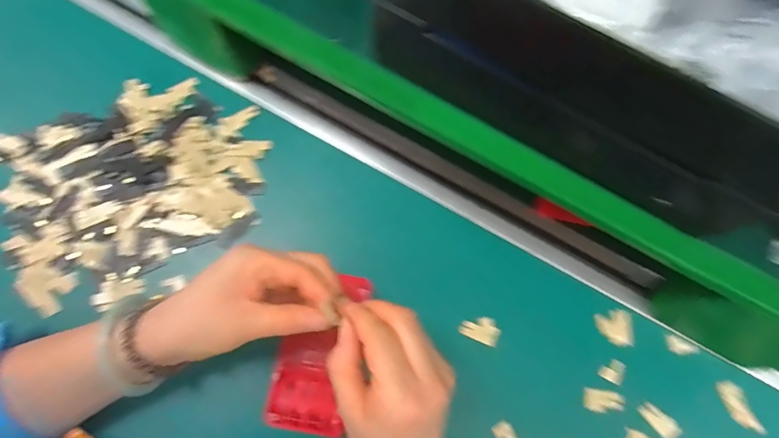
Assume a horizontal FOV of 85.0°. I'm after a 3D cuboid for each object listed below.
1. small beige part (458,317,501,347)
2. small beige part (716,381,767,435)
[{"bbox_3d":[0.077,0.092,0.359,0.033,0.004,0.022,22,72,4],"label":"small beige part"},{"bbox_3d":[0.290,0.157,0.352,0.015,0.007,0.047,-26,75,-11],"label":"small beige part"}]

